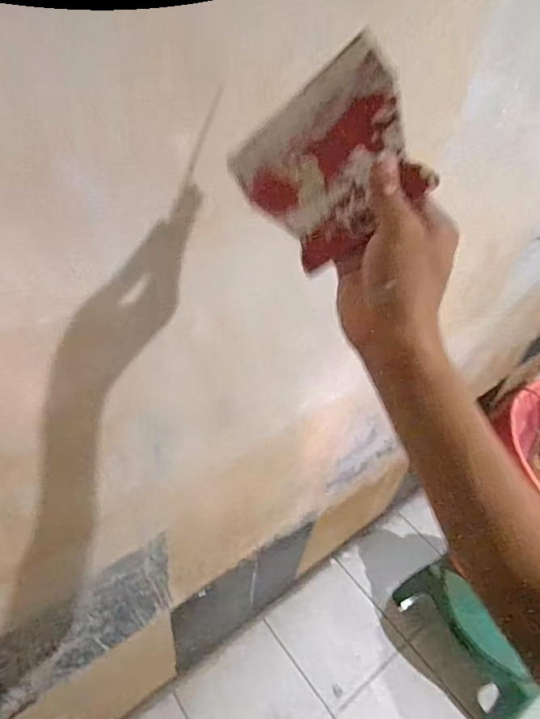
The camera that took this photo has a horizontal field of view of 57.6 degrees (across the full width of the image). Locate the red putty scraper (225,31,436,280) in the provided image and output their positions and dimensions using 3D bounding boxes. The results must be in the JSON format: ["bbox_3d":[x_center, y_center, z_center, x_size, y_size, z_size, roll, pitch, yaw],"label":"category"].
[{"bbox_3d":[0.042,-0.130,0.329,0.105,0.118,0.006,57,27,4],"label":"red putty scraper"}]

